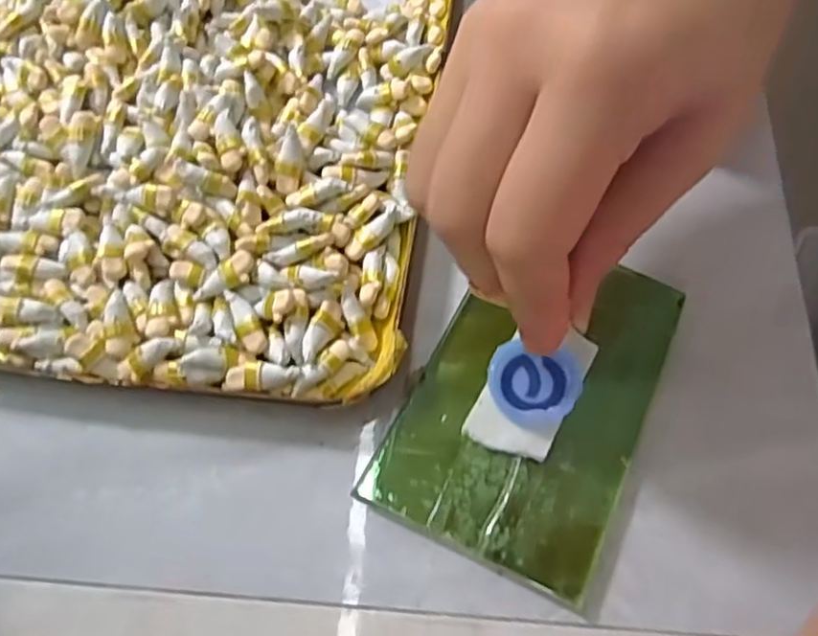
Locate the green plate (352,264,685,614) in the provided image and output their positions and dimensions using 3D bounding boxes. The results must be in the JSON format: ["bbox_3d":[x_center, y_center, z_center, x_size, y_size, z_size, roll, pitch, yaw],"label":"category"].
[{"bbox_3d":[0.037,0.023,0.199,0.067,0.004,0.099,23,69,13],"label":"green plate"}]

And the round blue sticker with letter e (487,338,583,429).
[{"bbox_3d":[0.037,0.020,0.196,0.026,0.004,0.024,0,70,-1],"label":"round blue sticker with letter e"}]

